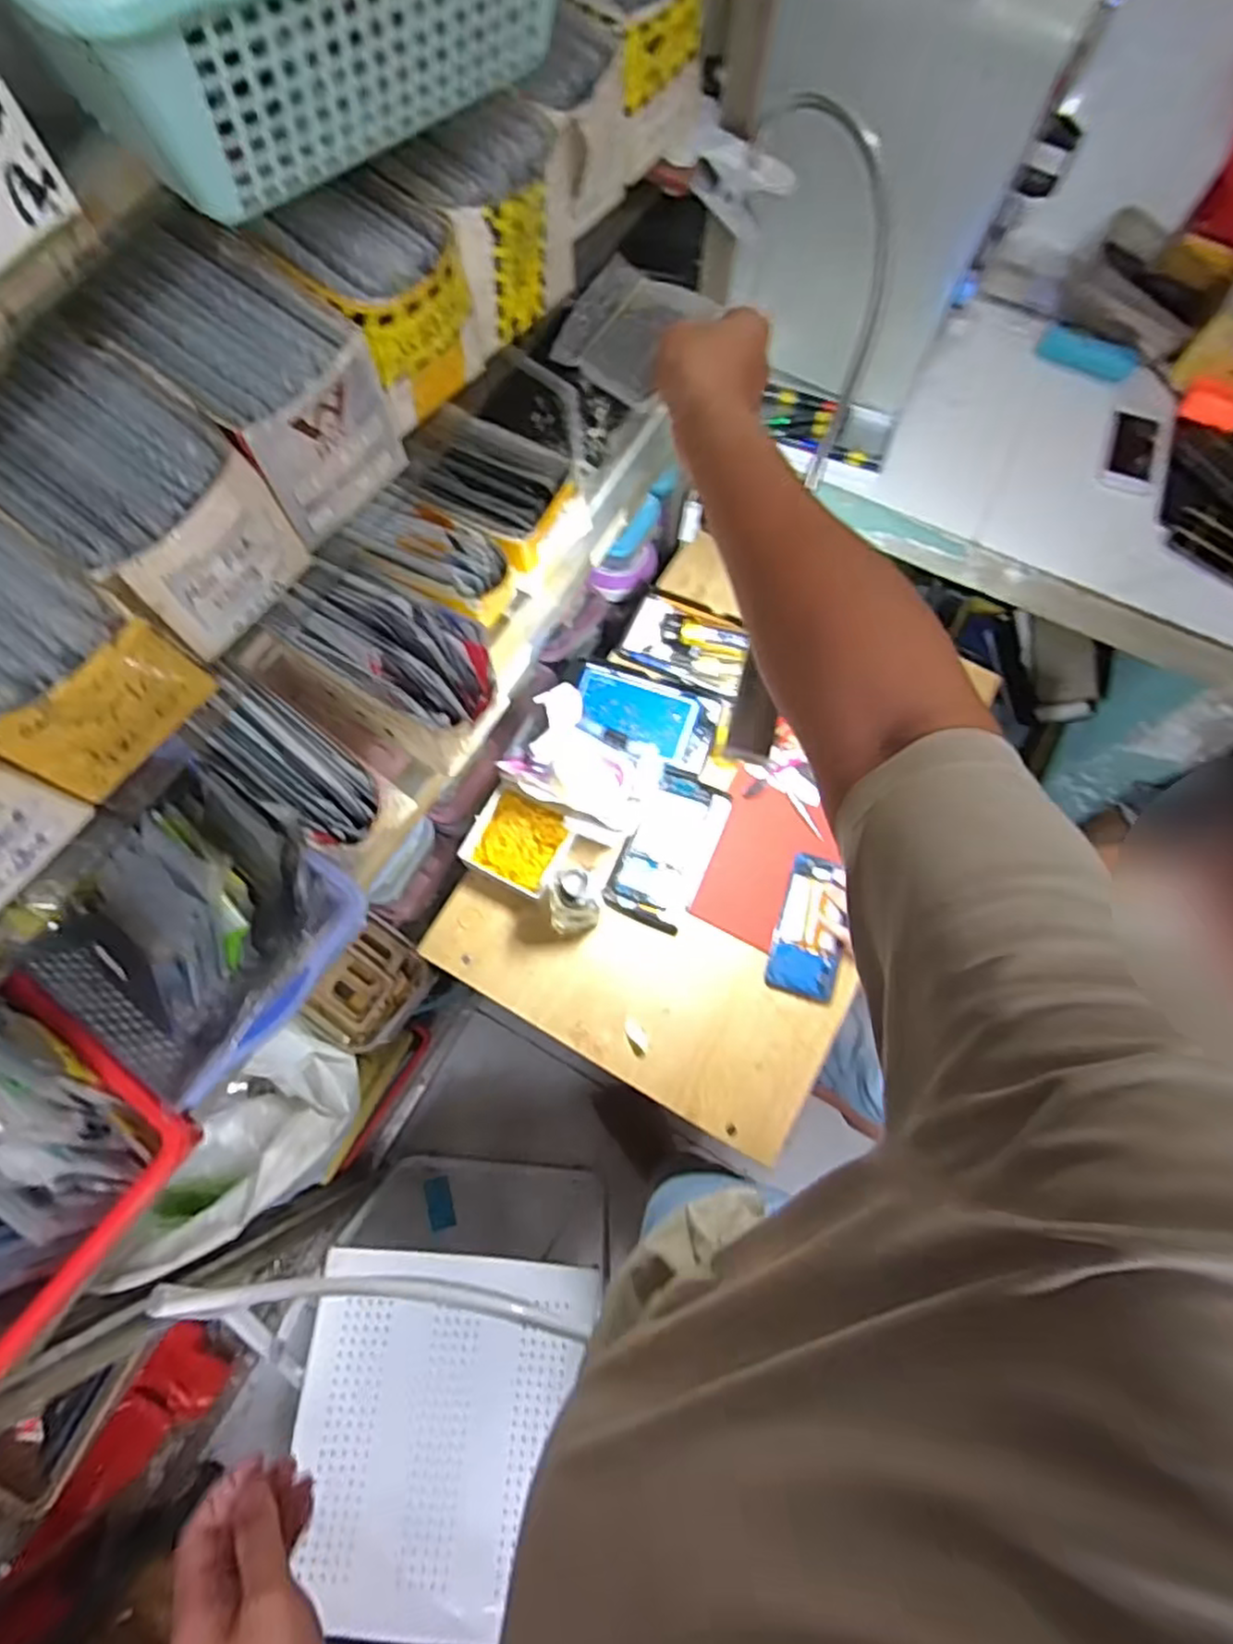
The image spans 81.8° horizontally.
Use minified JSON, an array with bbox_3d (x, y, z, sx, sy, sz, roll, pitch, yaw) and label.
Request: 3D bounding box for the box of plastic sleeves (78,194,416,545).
[{"bbox_3d":[-0.217,-0.261,0.429,0.145,0.096,0.098,39,76,10],"label":"box of plastic sleeves"}]

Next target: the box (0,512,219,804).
[{"bbox_3d":[-0.321,-0.103,0.379,0.173,0.095,0.095,37,76,10],"label":"box"}]

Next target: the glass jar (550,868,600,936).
[{"bbox_3d":[-0.051,0.091,0.784,0.051,0.130,0.047,0,73,-1],"label":"glass jar"}]

